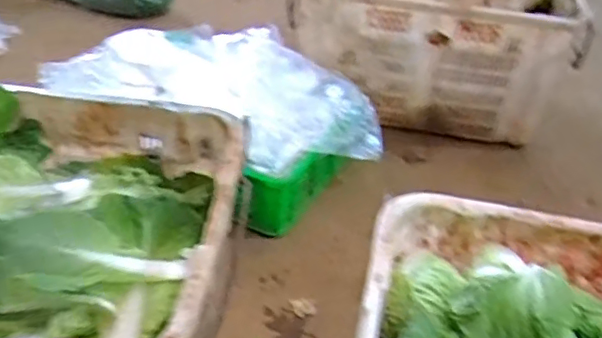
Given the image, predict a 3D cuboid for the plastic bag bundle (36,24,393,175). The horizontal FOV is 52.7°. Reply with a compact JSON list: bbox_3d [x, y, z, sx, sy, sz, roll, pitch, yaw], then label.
[{"bbox_3d":[-0.153,-0.171,1.310,0.655,0.128,0.426,16,38,14],"label":"plastic bag bundle"}]

